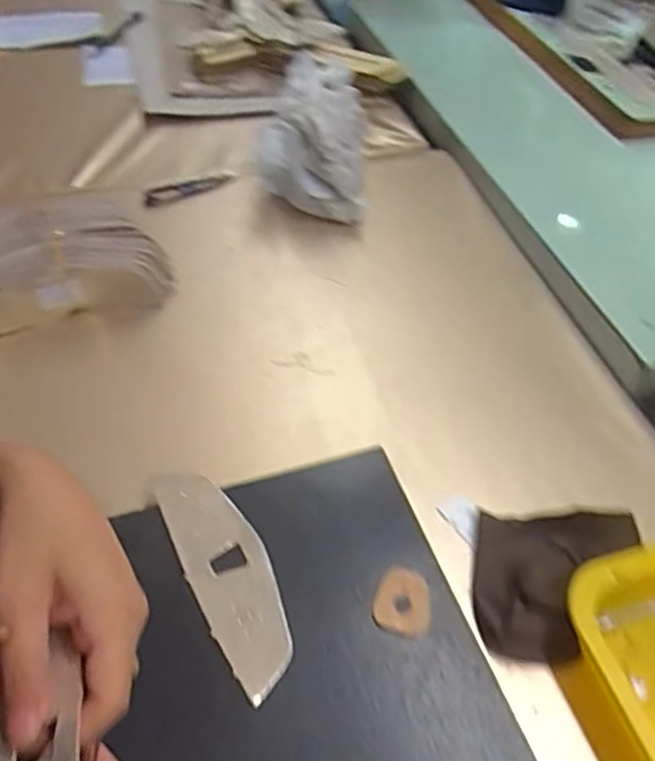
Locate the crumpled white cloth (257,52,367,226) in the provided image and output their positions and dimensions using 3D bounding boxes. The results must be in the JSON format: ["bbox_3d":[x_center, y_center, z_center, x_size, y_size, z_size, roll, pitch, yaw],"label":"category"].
[{"bbox_3d":[-0.015,-0.259,0.715,0.105,0.101,0.187,3,49,-4],"label":"crumpled white cloth"}]

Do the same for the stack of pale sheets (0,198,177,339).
[{"bbox_3d":[-0.242,-0.106,0.602,0.181,0.069,0.134,-17,54,-20],"label":"stack of pale sheets"}]

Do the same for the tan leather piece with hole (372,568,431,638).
[{"bbox_3d":[0.048,0.138,0.422,0.035,0.004,0.040,20,56,5],"label":"tan leather piece with hole"}]

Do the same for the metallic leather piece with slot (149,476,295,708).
[{"bbox_3d":[-0.063,0.119,0.428,0.050,0.004,0.154,-22,56,-22],"label":"metallic leather piece with slot"}]

